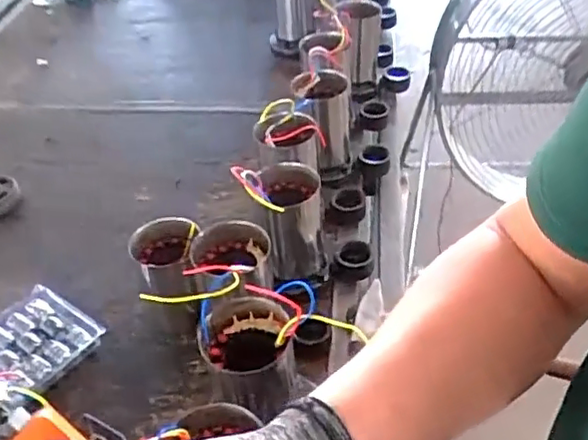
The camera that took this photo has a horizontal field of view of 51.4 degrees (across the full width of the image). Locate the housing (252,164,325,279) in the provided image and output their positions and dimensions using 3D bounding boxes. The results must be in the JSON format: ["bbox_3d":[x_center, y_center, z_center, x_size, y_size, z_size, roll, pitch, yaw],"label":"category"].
[{"bbox_3d":[0.001,0.016,0.831,0.087,0.159,0.093,-9,42,-6],"label":"housing"}]

